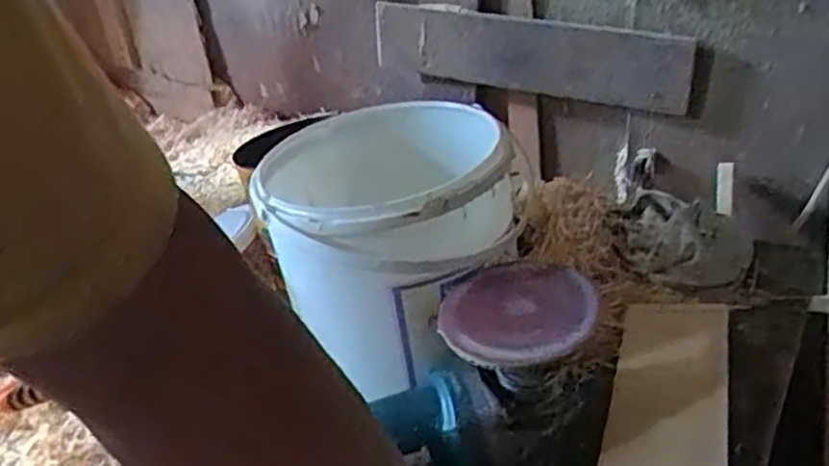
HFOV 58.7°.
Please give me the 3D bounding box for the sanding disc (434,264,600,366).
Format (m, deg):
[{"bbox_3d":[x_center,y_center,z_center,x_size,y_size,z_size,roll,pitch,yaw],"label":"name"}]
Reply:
[{"bbox_3d":[0.059,0.047,0.444,0.097,0.010,0.085,-12,31,7],"label":"sanding disc"}]

